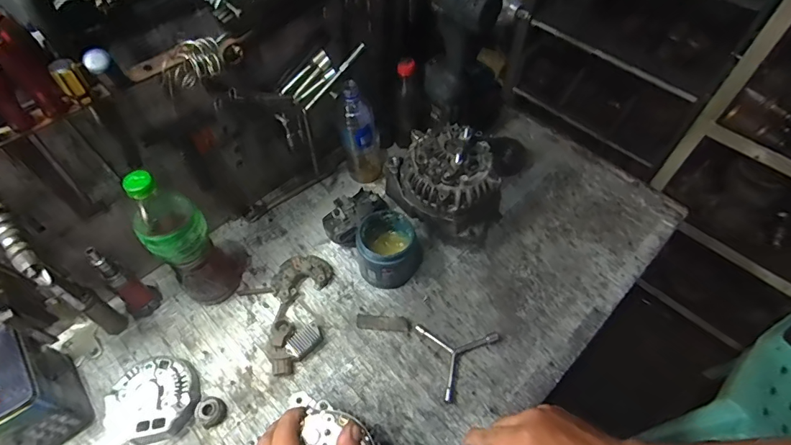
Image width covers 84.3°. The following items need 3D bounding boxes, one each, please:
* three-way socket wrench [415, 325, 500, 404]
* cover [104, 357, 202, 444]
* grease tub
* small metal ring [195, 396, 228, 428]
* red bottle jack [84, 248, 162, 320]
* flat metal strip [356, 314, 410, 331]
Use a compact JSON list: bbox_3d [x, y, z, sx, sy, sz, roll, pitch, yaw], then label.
[{"bbox_3d":[0.106,0.192,0.660,0.113,0.009,0.117,-16,57,-12],"label":"three-way socket wrench"},{"bbox_3d":[-0.335,0.244,0.606,0.112,0.036,0.106,-9,56,-8],"label":"cover"},{"bbox_3d":[-0.014,0.049,0.708,0.088,0.102,0.109,-8,55,-7],"label":"grease tub"},{"bbox_3d":[-0.257,0.261,0.606,0.040,0.014,0.036,38,62,22],"label":"small metal ring"},{"bbox_3d":[-0.400,0.088,0.642,0.037,0.157,0.049,34,61,21],"label":"red bottle jack"},{"bbox_3d":[-0.019,0.157,0.687,0.083,0.005,0.023,4,55,2],"label":"flat metal strip"}]

